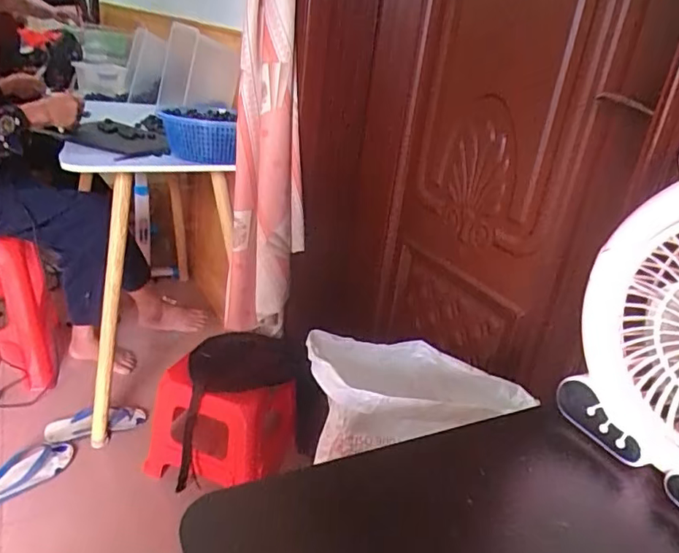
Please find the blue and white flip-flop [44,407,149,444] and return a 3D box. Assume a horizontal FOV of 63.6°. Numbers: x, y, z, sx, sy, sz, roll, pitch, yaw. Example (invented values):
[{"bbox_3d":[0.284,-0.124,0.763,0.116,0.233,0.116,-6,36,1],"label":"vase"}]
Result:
[{"bbox_3d":[-0.652,0.399,1.469,0.254,0.048,0.092,-2,27,-19],"label":"blue and white flip-flop"}]

